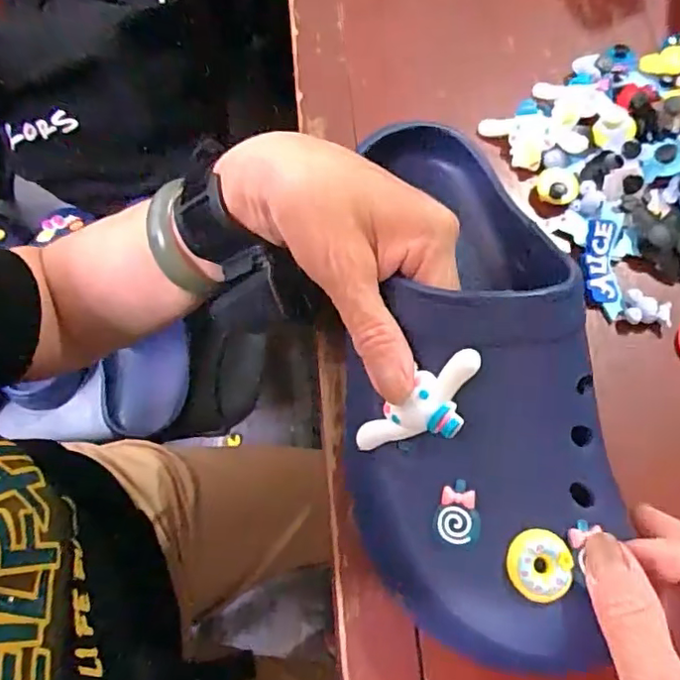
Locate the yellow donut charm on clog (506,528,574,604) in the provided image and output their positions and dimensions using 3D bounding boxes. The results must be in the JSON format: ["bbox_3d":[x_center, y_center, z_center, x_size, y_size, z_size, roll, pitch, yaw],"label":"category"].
[{"bbox_3d":[0.074,0.084,0.212,0.022,0.006,0.025,10,82,17],"label":"yellow donut charm on clog"}]

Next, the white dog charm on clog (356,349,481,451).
[{"bbox_3d":[0.032,0.030,0.227,0.064,0.008,0.025,-41,69,30],"label":"white dog charm on clog"}]

